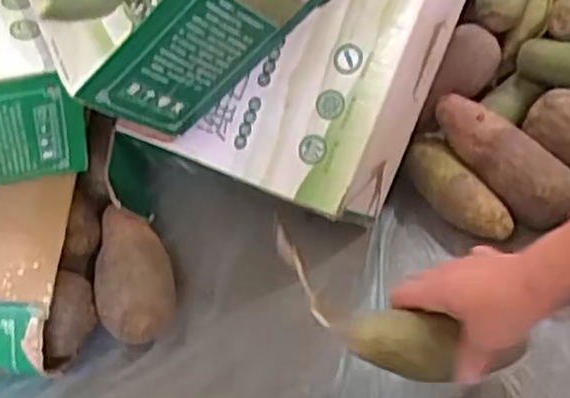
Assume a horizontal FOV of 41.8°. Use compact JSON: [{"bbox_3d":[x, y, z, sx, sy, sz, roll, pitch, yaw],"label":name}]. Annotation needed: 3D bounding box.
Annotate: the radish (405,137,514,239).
[{"bbox_3d":[0.178,-0.011,0.789,0.056,0.043,0.132,-30,58,-17],"label":"radish"}]

